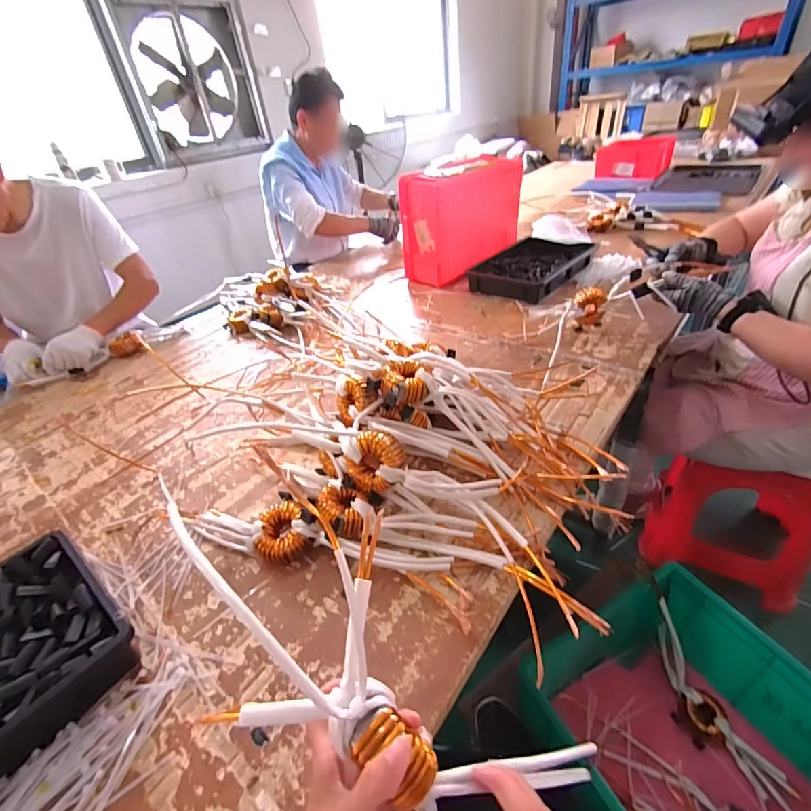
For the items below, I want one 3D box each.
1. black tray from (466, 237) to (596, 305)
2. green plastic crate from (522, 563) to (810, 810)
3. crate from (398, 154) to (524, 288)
[{"bbox_3d":[0.371,-0.409,1.252,0.248,0.050,0.369,24,47,36],"label":"black tray"},{"bbox_3d":[0.500,0.589,0.675,0.402,0.231,0.532,-21,38,-18],"label":"green plastic crate"},{"bbox_3d":[0.172,-0.556,1.268,0.358,0.280,0.155,-32,42,-29],"label":"crate"}]

